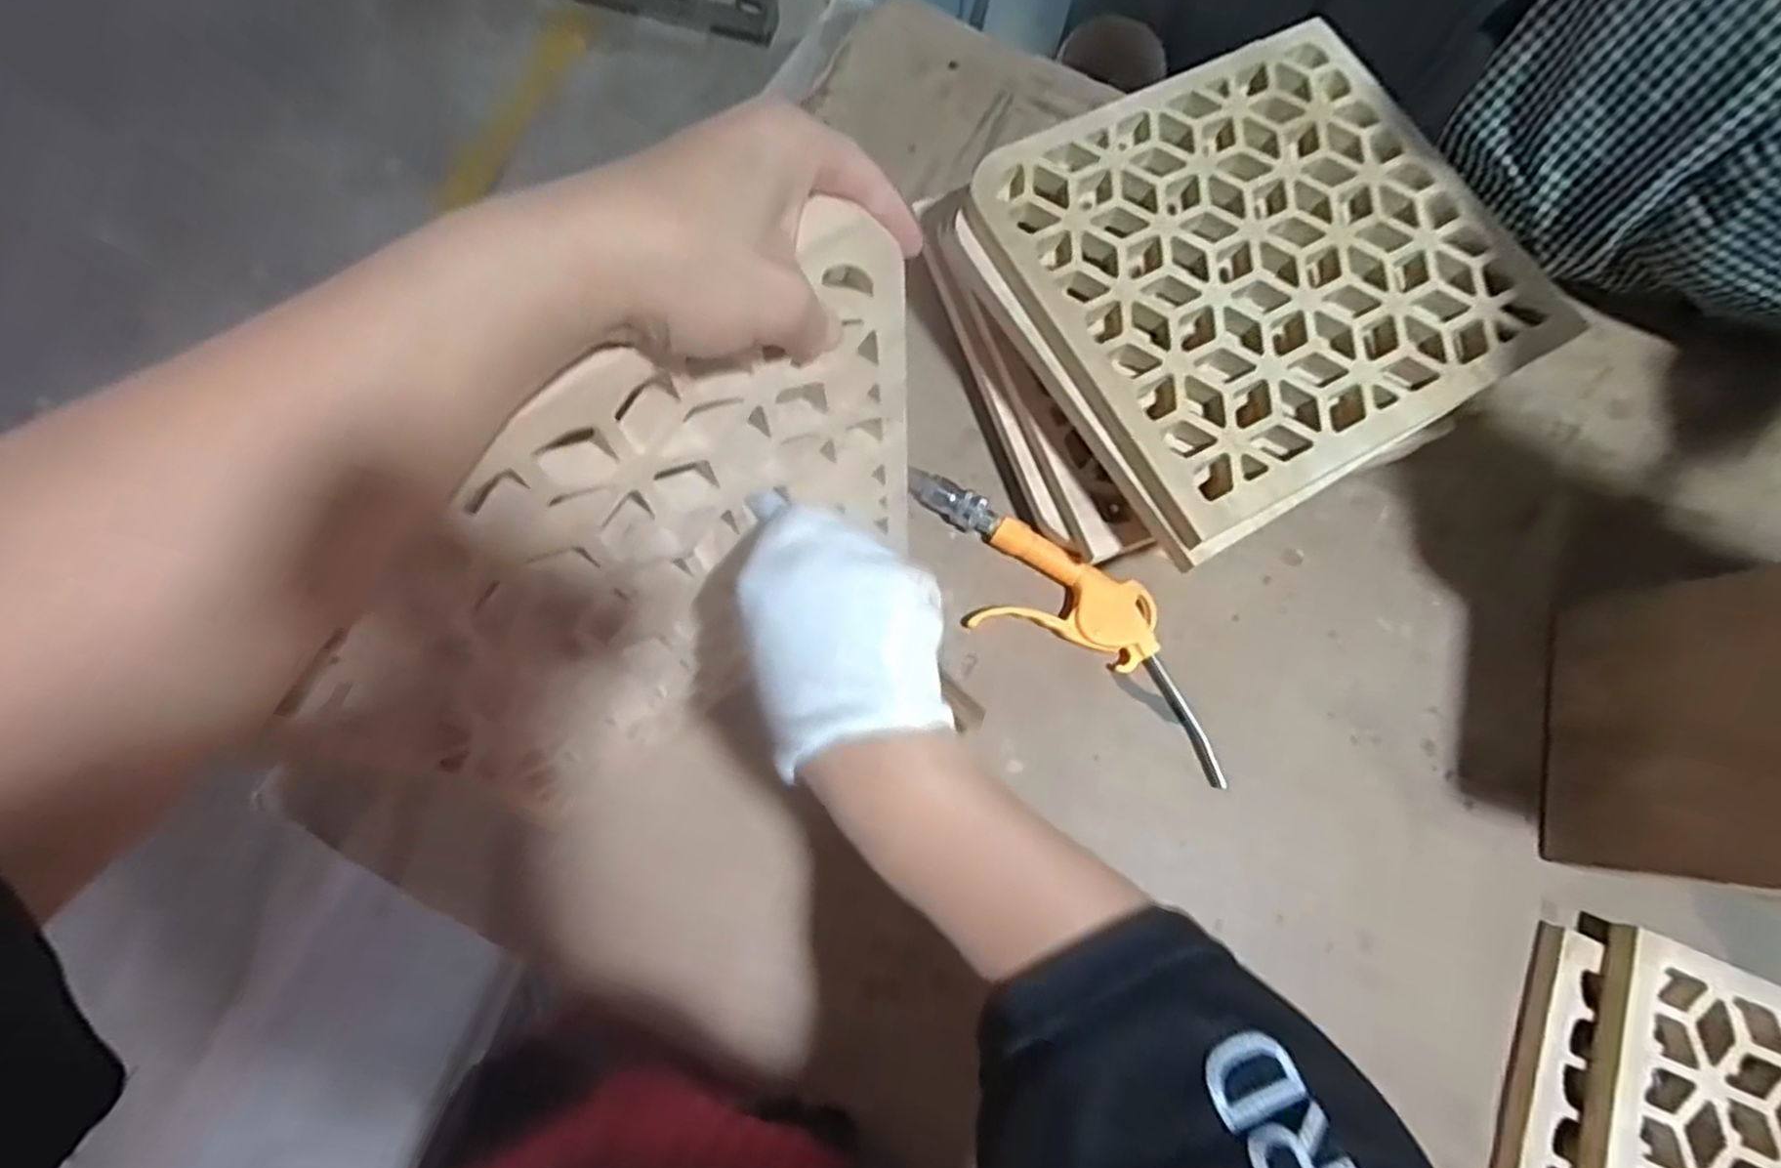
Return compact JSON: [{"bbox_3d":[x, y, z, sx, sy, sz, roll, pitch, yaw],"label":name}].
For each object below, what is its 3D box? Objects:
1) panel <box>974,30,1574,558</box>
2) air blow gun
[{"bbox_3d":[0.231,-0.201,0.479,0.300,0.026,0.285,-27,77,-8],"label":"panel"},{"bbox_3d":[0.118,0.021,0.513,0.267,0.030,0.078,32,76,7],"label":"air blow gun"}]

